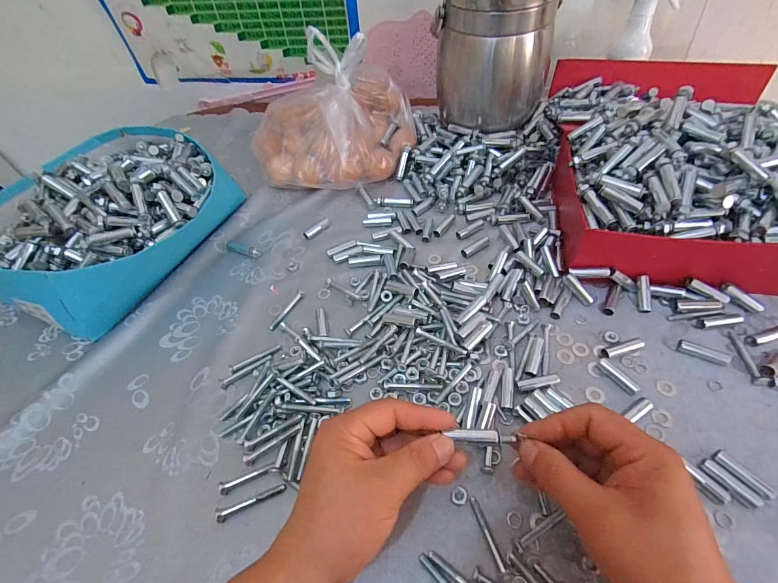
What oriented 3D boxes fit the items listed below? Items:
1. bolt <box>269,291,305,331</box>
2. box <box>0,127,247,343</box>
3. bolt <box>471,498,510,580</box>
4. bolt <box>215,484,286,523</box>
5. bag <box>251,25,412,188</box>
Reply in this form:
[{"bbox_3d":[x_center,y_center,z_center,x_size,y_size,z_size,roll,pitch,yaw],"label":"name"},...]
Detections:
[{"bbox_3d":[-0.117,0.021,0.438,0.009,0.006,0.059,21,57,21],"label":"bolt"},{"bbox_3d":[-0.357,-0.100,0.490,0.264,0.114,0.279,25,58,23],"label":"box"},{"bbox_3d":[0.075,0.183,0.286,0.006,0.004,0.054,-18,52,-8],"label":"bolt"},{"bbox_3d":[-0.112,0.173,0.311,0.057,0.005,0.011,-17,52,-8],"label":"bolt"},{"bbox_3d":[-0.085,-0.261,0.559,0.225,0.156,0.186,10,53,13],"label":"bag"}]

